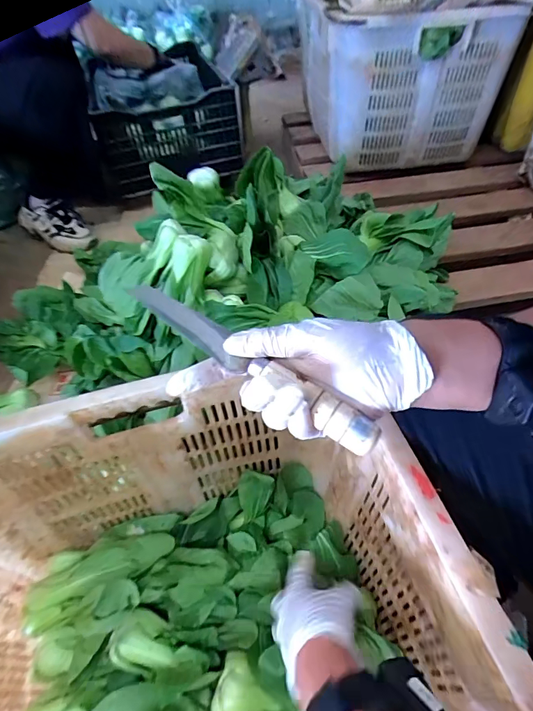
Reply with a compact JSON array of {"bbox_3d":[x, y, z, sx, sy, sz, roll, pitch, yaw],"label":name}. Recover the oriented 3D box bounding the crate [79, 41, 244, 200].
[{"bbox_3d":[-0.323,-0.733,1.190,0.367,0.248,0.549,-17,52,-11],"label":"crate"}]

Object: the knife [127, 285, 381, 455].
[{"bbox_3d":[-0.012,0.003,0.271,0.191,0.019,0.023,30,57,15],"label":"knife"}]

